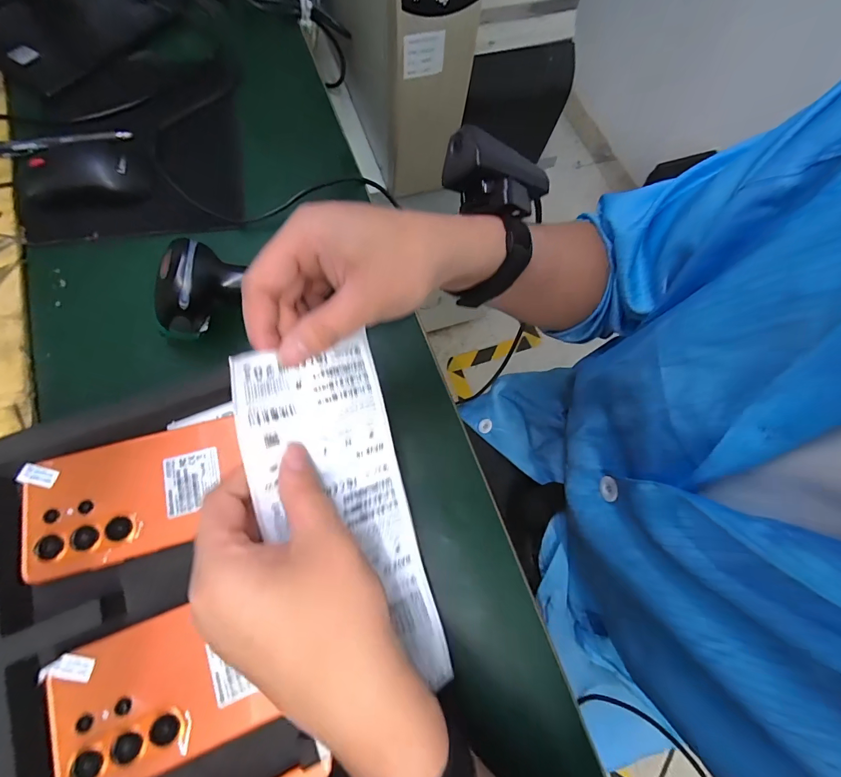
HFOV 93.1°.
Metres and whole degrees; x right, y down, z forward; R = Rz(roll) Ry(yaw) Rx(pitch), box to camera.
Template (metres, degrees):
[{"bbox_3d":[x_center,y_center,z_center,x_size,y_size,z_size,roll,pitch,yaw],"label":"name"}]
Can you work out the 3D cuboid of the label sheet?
[{"bbox_3d":[-0.039,0.077,0.220,0.080,0.016,0.202,-17,98,-35],"label":"label sheet"}]

